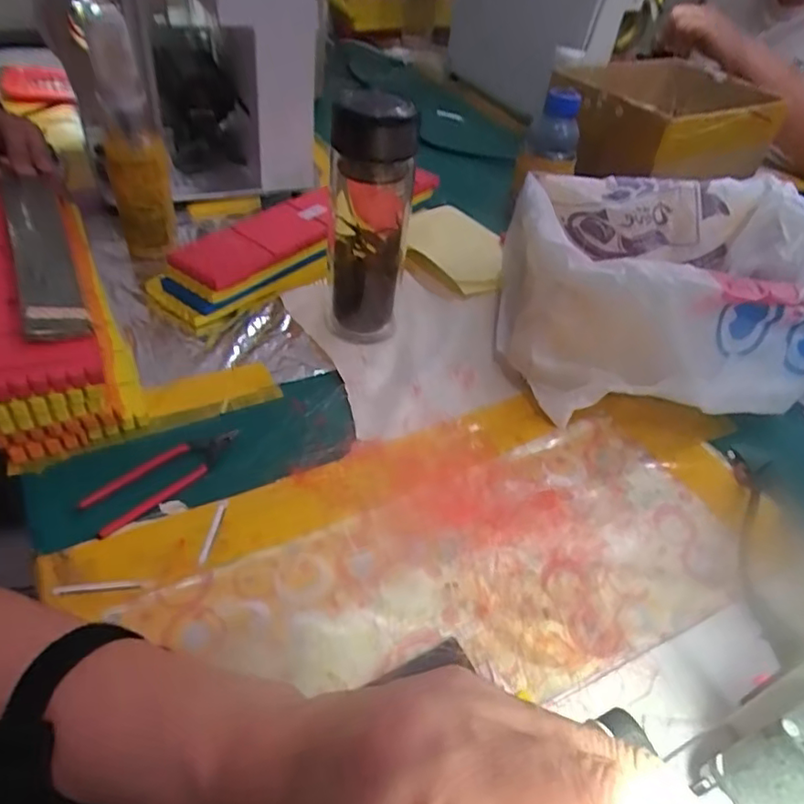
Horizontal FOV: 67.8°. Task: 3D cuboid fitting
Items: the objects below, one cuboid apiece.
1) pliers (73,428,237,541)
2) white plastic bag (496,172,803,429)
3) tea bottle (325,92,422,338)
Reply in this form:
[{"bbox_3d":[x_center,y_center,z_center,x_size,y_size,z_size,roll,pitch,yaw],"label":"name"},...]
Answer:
[{"bbox_3d":[-0.169,0.052,0.430,0.041,0.010,0.114,37,51,27],"label":"pliers"},{"bbox_3d":[0.242,-0.111,0.543,0.297,0.117,0.259,-1,43,-6],"label":"white plastic bag"},{"bbox_3d":[-0.030,-0.159,0.517,0.069,0.198,0.082,-4,43,-9],"label":"tea bottle"}]

